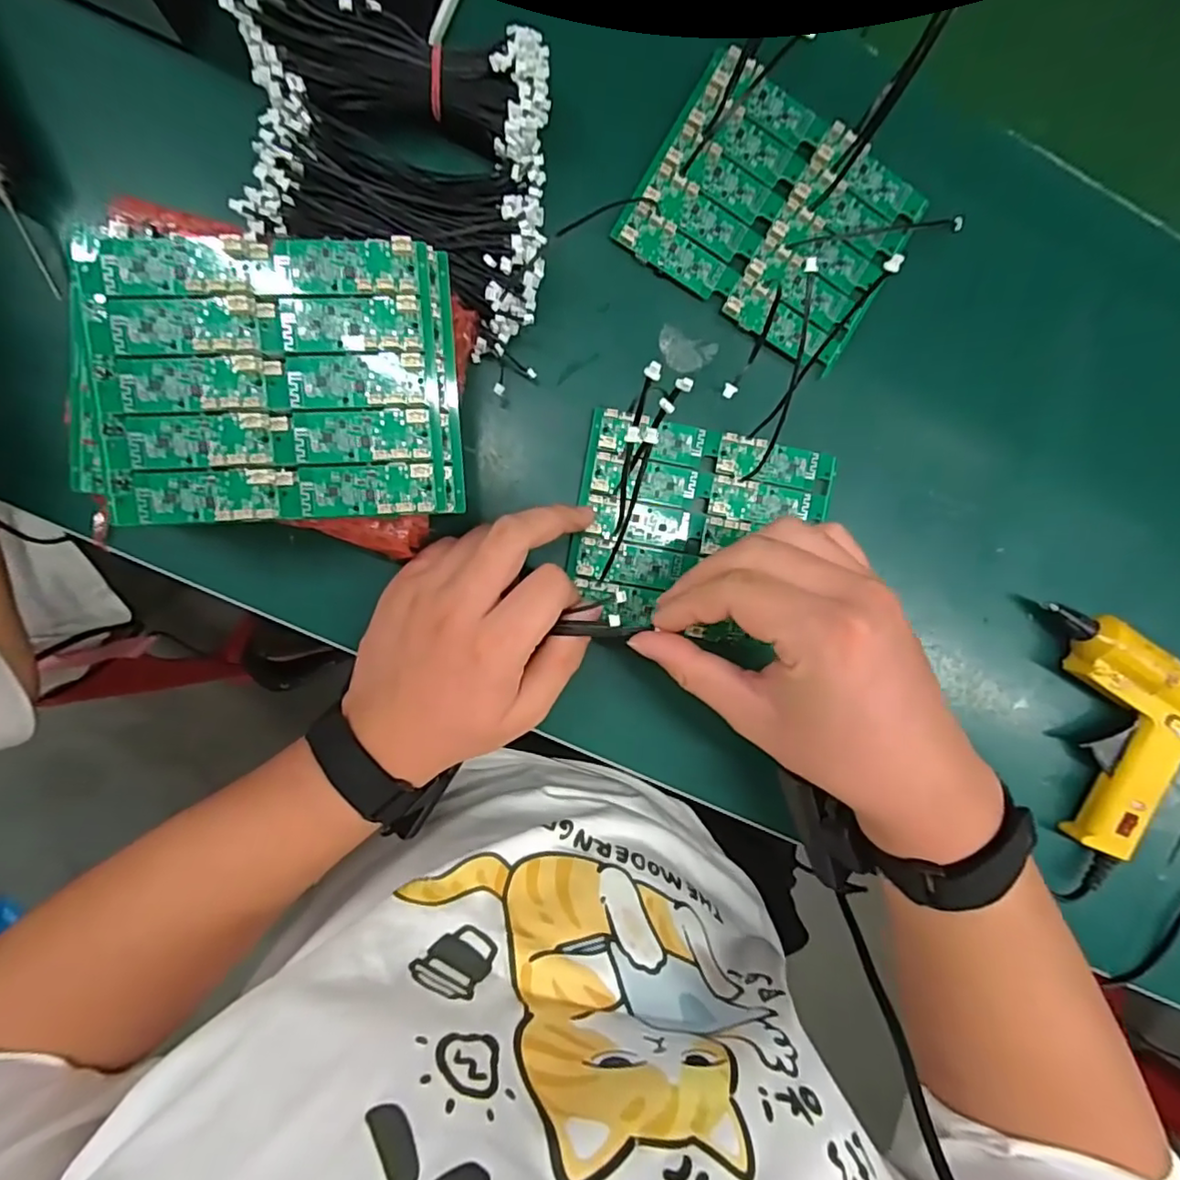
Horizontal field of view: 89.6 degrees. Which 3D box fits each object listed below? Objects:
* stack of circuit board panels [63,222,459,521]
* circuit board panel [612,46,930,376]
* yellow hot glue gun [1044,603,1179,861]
[{"bbox_3d":[-0.146,-0.093,0.267,0.167,0.015,0.118,-1,98,-6],"label":"stack of circuit board panels"},{"bbox_3d":[0.105,-0.212,0.334,0.145,0.016,0.120,30,92,-7],"label":"circuit board panel"},{"bbox_3d":[0.347,0.080,0.371,0.102,0.033,0.158,-12,96,-4],"label":"yellow hot glue gun"}]

